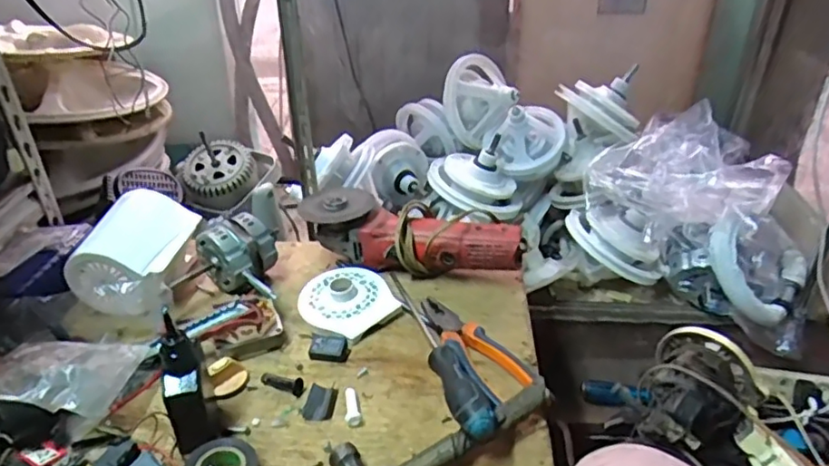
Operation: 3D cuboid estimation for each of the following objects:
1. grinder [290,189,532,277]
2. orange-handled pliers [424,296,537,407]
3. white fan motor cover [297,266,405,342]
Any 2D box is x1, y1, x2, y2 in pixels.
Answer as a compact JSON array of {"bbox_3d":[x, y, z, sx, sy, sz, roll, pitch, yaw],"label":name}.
[{"bbox_3d":[-0.008,0.004,0.783,0.287,0.073,0.078,10,33,17],"label":"grinder"},{"bbox_3d":[0.064,0.121,0.663,0.060,0.022,0.167,-14,34,-20],"label":"orange-handled pliers"},{"bbox_3d":[-0.082,0.080,0.734,0.102,0.026,0.119,-21,37,-29],"label":"white fan motor cover"}]

